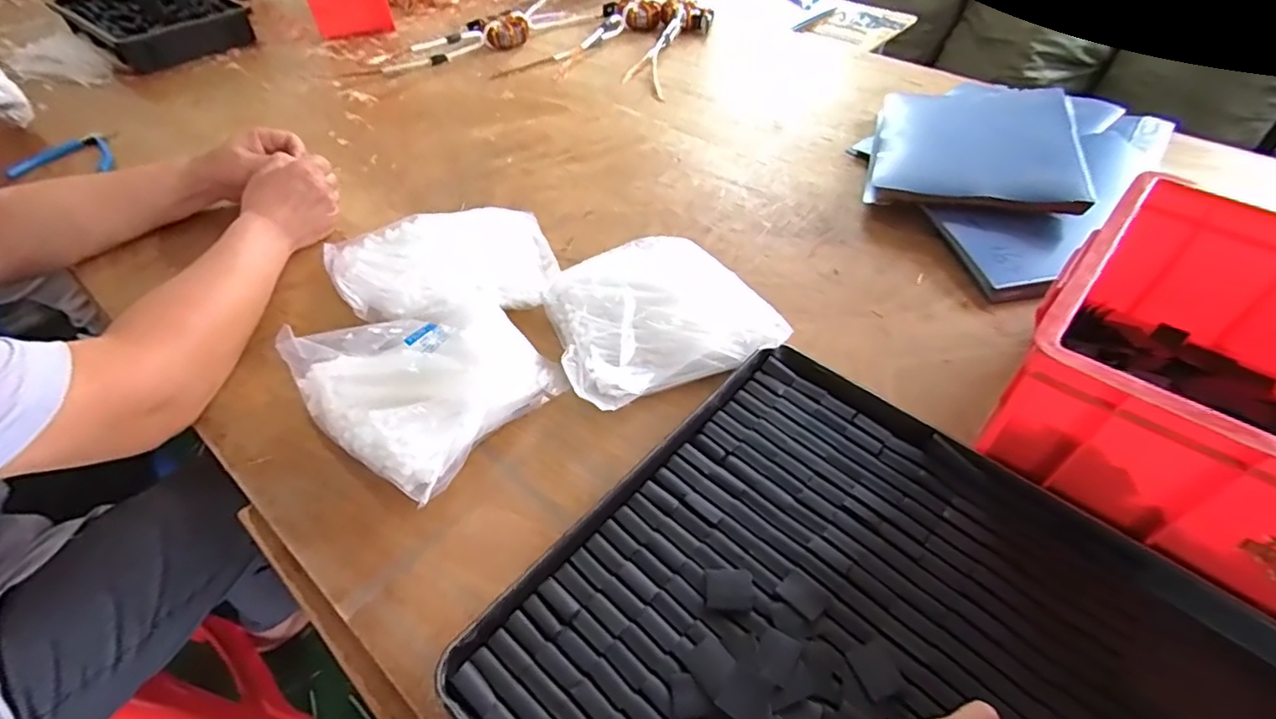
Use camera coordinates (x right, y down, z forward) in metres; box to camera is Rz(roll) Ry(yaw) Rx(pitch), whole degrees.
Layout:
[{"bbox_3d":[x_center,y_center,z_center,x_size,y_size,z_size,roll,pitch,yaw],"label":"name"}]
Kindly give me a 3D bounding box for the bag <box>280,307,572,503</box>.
[{"bbox_3d":[-0.197,0.009,0.532,0.199,0.056,0.177,27,56,25],"label":"bag"}]

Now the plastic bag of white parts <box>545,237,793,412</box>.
[{"bbox_3d":[0.015,-0.041,0.581,0.207,0.055,0.185,-22,50,-14],"label":"plastic bag of white parts"}]

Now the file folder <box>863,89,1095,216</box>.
[{"bbox_3d":[0.426,-0.282,0.755,0.225,0.019,0.312,6,45,24],"label":"file folder"}]

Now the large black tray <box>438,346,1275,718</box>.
[{"bbox_3d":[0.204,0.229,0.326,0.564,0.046,0.378,33,59,29],"label":"large black tray"}]

